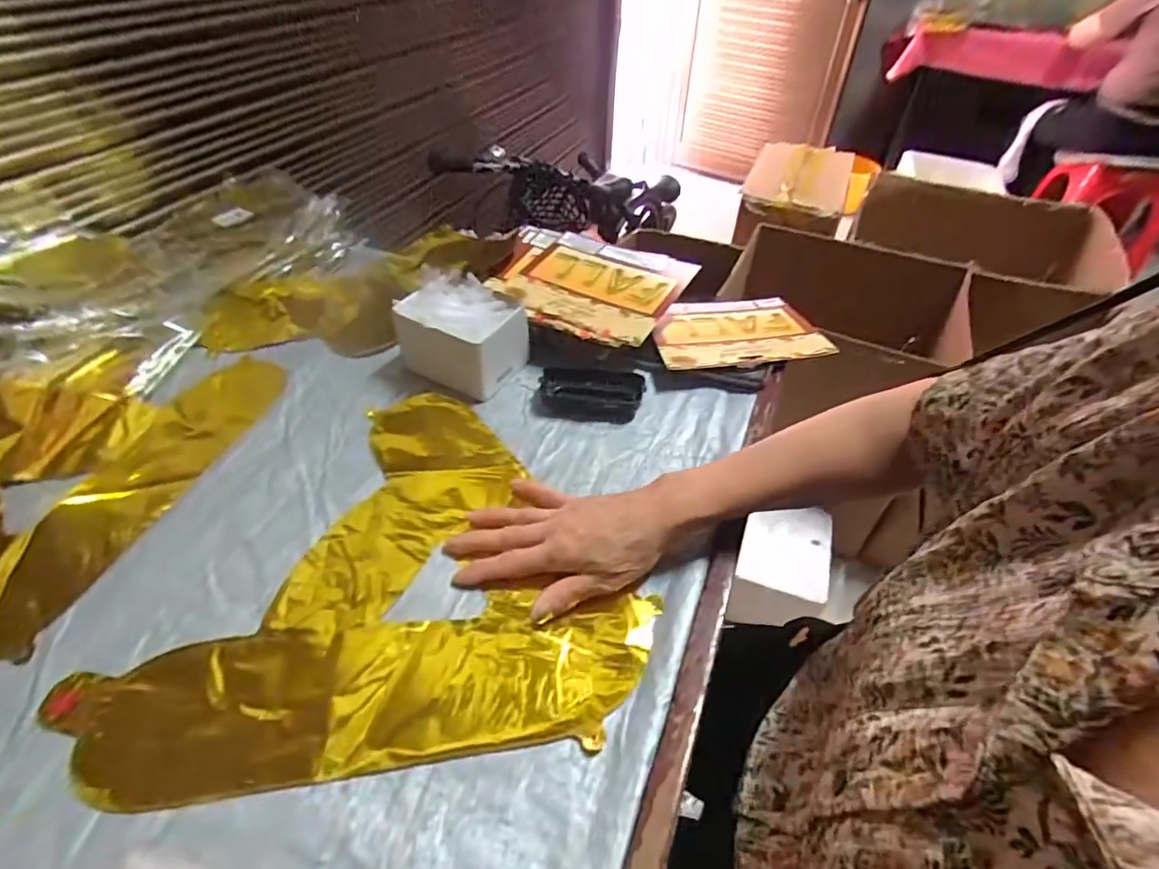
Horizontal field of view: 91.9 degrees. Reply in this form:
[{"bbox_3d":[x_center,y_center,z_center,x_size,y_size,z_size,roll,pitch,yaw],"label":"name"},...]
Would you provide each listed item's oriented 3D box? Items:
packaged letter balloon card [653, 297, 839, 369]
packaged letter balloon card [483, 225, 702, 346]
[{"bbox_3d":[0.184,-0.128,0.679,0.193,0.011,0.156,-4,38,-4],"label":"packaged letter balloon card"},{"bbox_3d":[0.005,-0.184,0.671,0.220,0.013,0.169,21,55,19],"label":"packaged letter balloon card"}]

